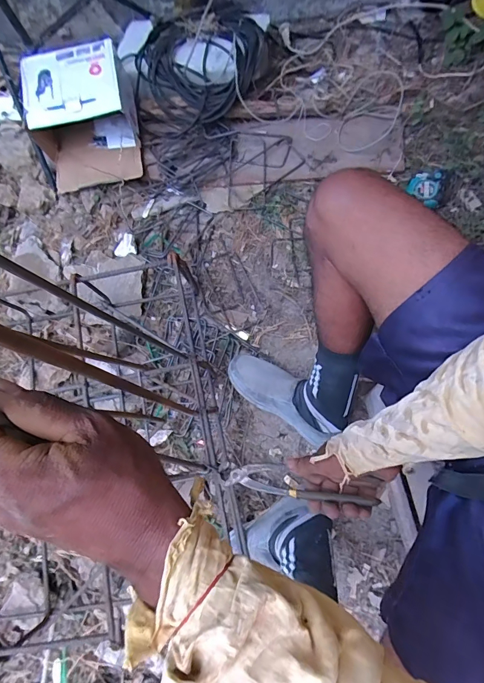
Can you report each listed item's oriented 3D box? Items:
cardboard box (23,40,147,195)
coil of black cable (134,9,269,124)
[{"bbox_3d":[-0.373,-0.528,0.881,0.227,0.148,0.284,-11,75,0],"label":"cardboard box"},{"bbox_3d":[-0.105,-0.714,0.951,0.321,0.113,0.303,16,76,7],"label":"coil of black cable"}]

